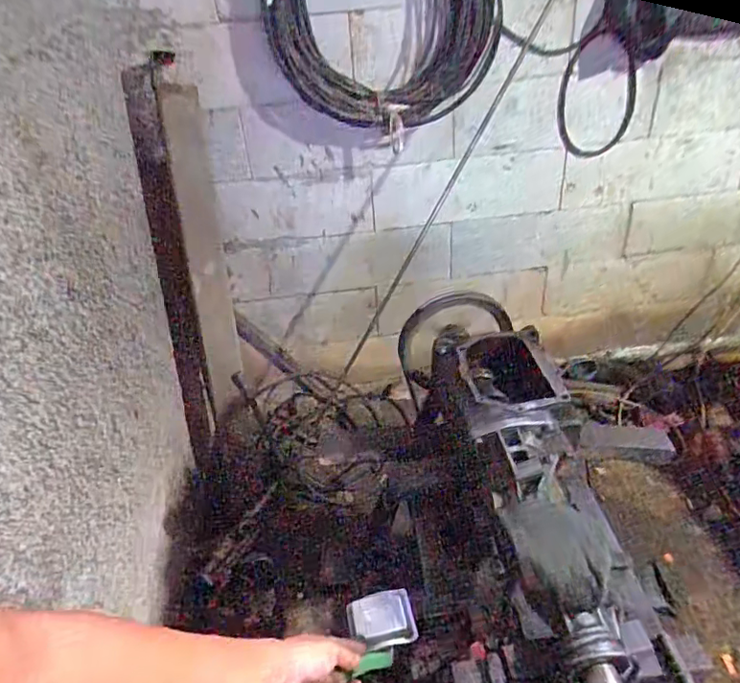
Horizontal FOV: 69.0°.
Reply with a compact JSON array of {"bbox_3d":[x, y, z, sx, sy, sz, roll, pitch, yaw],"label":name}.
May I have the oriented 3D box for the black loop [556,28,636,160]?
[{"bbox_3d":[0.634,-0.680,1.504,0.264,0.329,0.027,-33,39,6],"label":"black loop"}]

